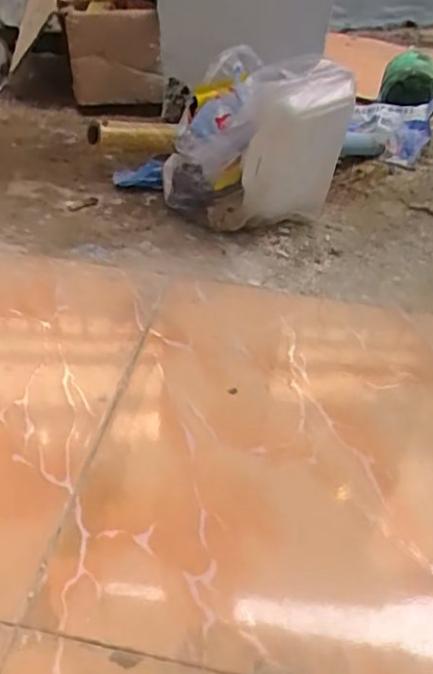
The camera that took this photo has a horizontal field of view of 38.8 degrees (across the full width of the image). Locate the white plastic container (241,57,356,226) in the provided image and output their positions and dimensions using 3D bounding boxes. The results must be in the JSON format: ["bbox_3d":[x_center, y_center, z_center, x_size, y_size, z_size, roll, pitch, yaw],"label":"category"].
[{"bbox_3d":[0.094,-0.221,0.739,0.117,0.187,0.091,8,41,6],"label":"white plastic container"}]

